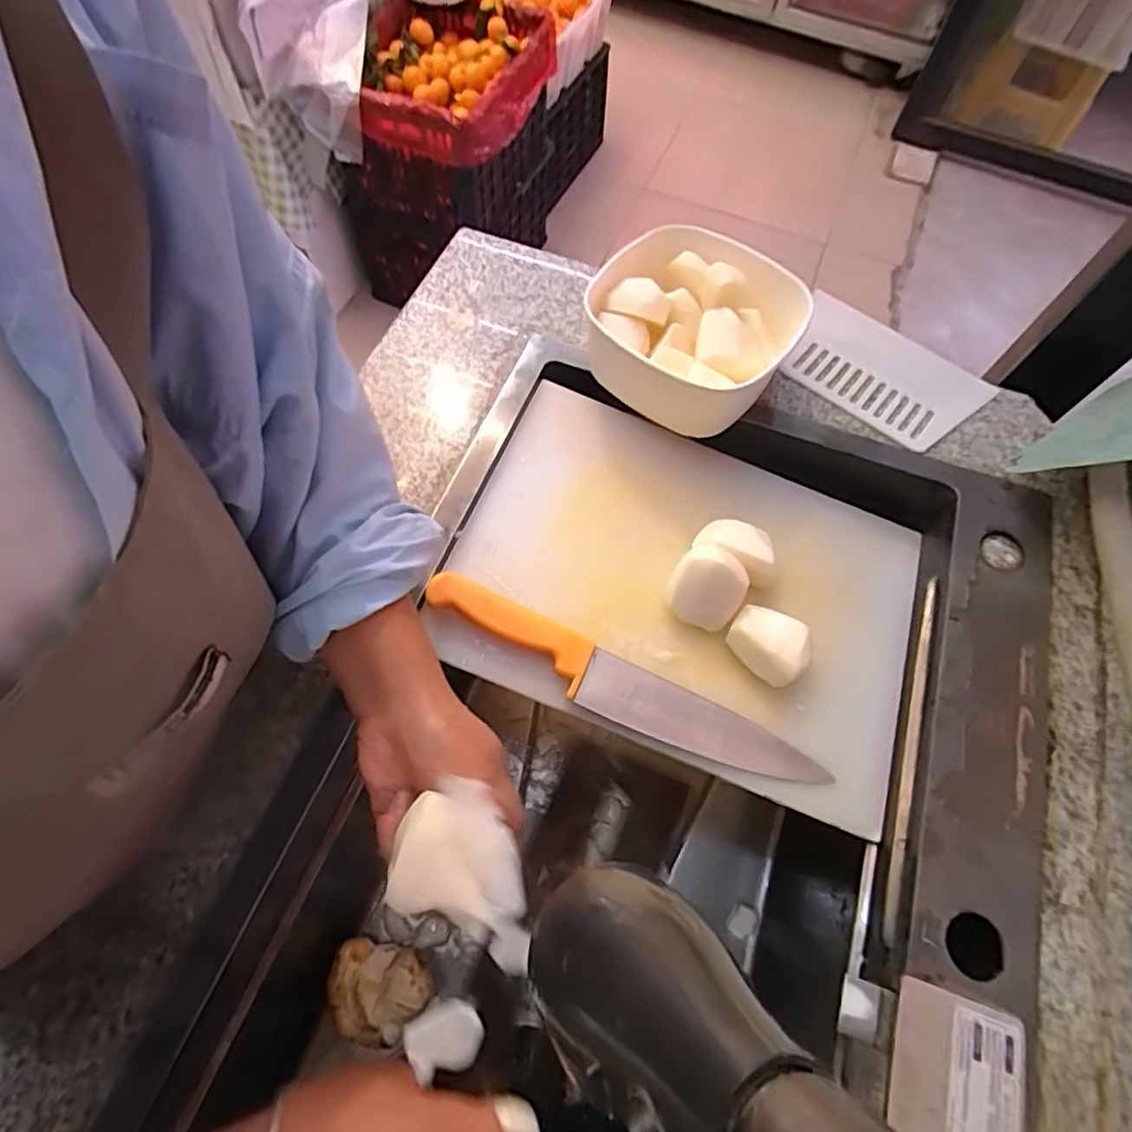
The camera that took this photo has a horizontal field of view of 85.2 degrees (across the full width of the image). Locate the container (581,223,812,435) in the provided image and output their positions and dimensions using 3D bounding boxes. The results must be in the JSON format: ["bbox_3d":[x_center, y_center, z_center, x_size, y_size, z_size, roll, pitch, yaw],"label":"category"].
[{"bbox_3d":[0.100,-0.191,0.510,0.158,0.084,0.157,26,65,9],"label":"container"}]

